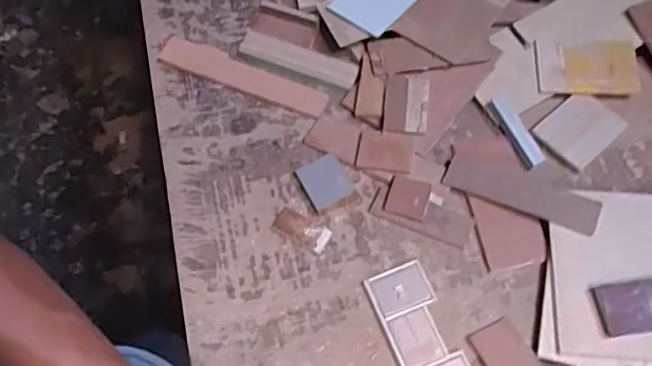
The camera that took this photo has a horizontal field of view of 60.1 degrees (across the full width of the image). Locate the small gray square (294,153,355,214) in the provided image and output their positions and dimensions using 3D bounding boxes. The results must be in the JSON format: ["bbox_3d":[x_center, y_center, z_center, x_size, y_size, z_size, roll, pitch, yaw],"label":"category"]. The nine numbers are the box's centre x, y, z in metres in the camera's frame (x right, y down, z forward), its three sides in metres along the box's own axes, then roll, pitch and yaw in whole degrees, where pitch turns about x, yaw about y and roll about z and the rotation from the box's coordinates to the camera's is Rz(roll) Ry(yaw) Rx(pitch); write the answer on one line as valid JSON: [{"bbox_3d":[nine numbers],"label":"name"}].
[{"bbox_3d":[-0.001,0.000,0.663,0.051,0.014,0.057,-25,67,-11],"label":"small gray square"}]

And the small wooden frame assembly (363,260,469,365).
[{"bbox_3d":[0.101,0.163,0.597,0.065,0.012,0.153,-20,67,-8],"label":"small wooden frame assembly"}]

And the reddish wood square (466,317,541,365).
[{"bbox_3d":[0.185,0.176,0.588,0.051,0.004,0.060,-27,68,-11],"label":"reddish wood square"}]

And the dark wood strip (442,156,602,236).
[{"bbox_3d":[0.226,0.010,0.653,0.169,0.009,0.050,21,61,14],"label":"dark wood strip"}]

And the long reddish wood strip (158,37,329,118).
[{"bbox_3d":[-0.108,-0.141,0.739,0.226,0.007,0.045,21,67,10],"label":"long reddish wood strip"}]

